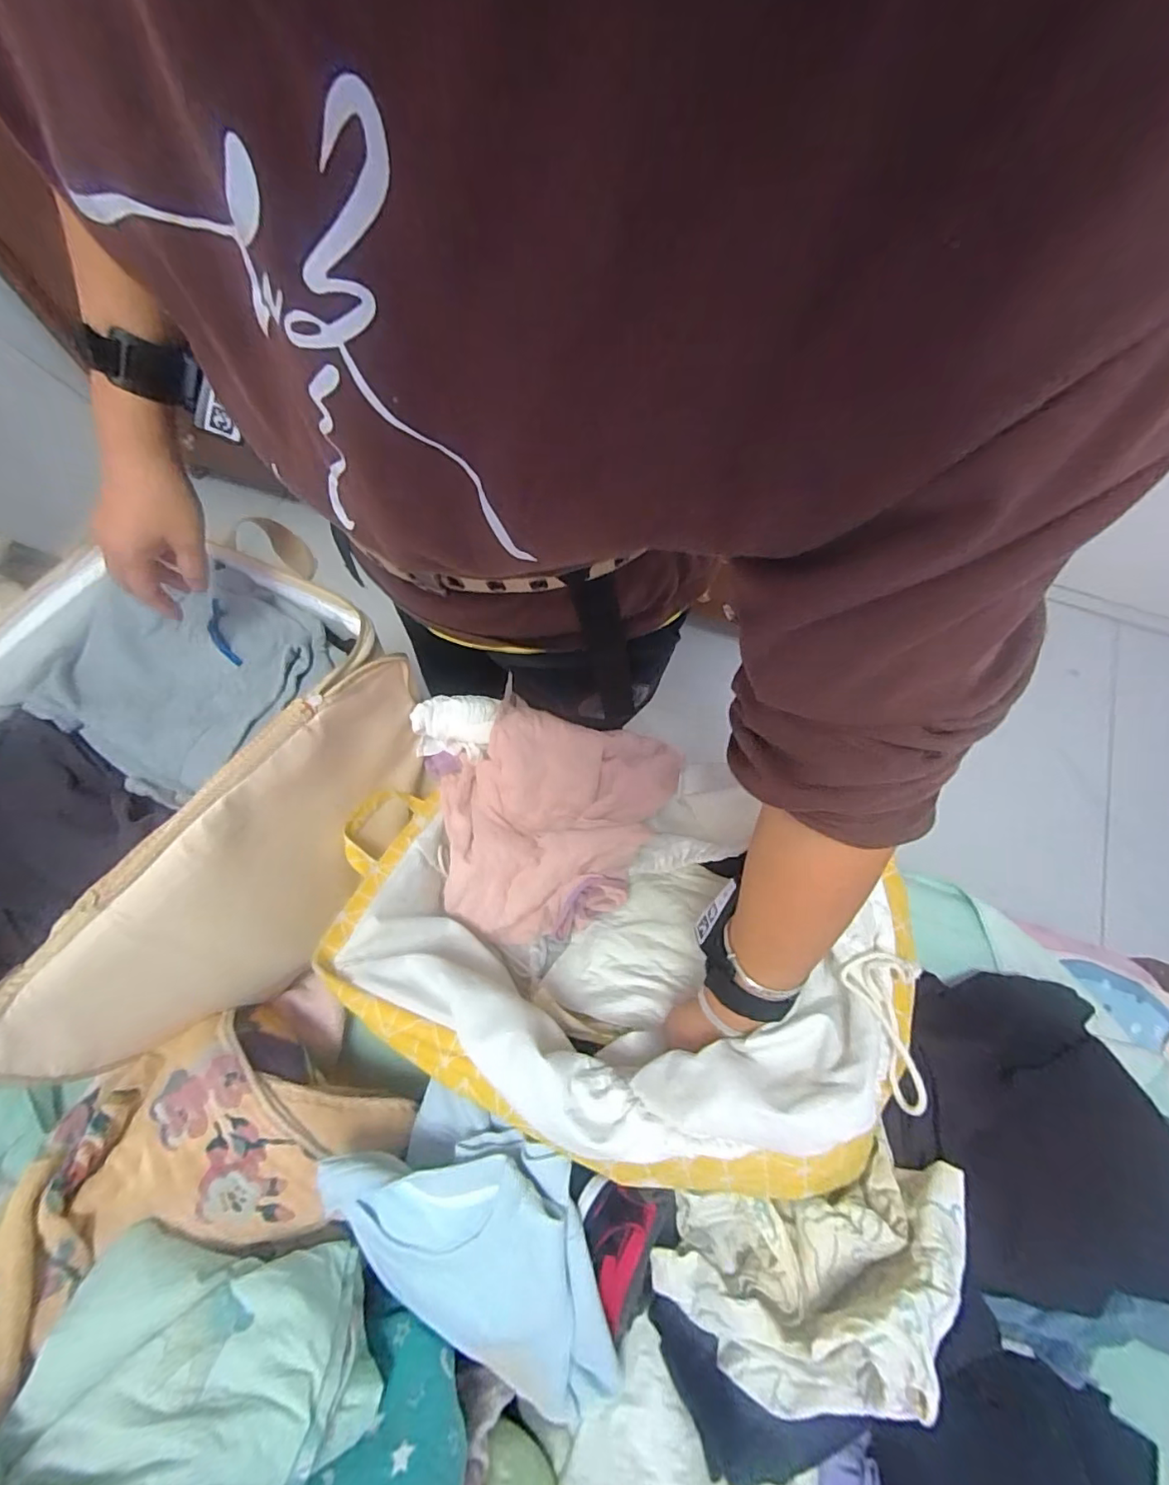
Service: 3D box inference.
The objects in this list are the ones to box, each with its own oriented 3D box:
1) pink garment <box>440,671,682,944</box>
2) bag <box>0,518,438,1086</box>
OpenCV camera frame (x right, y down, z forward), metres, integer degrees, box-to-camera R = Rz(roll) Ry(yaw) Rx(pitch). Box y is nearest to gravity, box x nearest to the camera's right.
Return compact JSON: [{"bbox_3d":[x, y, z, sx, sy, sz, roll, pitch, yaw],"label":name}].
[{"bbox_3d":[-0.044,0.075,0.610,0.224,0.098,0.275,24,71,10],"label":"pink garment"},{"bbox_3d":[-0.423,0.027,0.534,0.404,0.190,0.474,40,74,15],"label":"bag"}]

